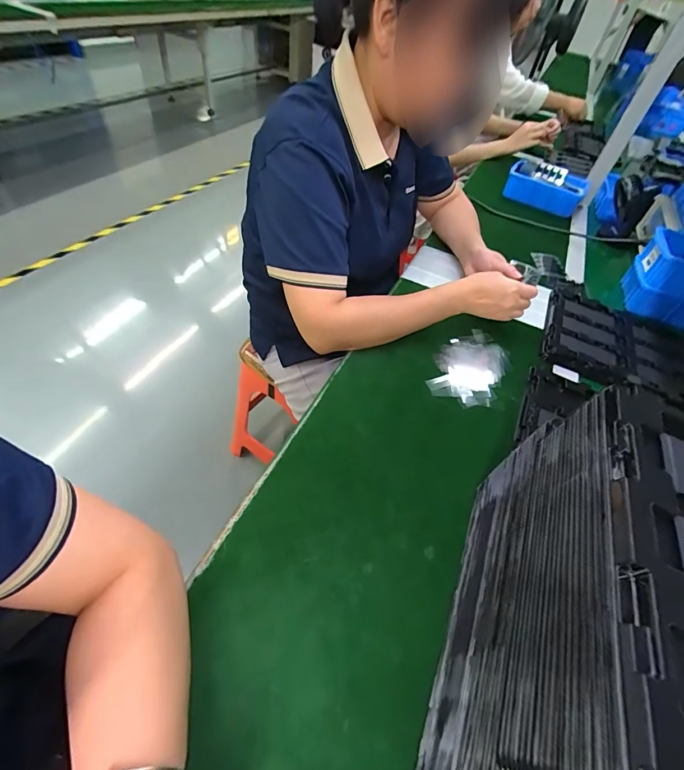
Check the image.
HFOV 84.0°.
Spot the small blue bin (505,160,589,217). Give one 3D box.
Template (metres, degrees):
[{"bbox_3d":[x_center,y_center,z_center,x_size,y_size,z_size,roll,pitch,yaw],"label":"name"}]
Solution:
[{"bbox_3d":[0.568,-0.554,1.063,0.201,0.067,0.148,29,52,16],"label":"small blue bin"}]

